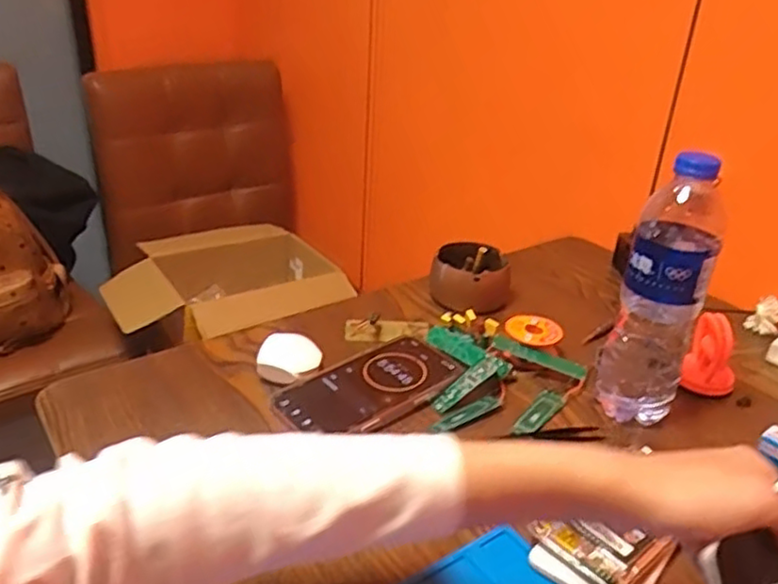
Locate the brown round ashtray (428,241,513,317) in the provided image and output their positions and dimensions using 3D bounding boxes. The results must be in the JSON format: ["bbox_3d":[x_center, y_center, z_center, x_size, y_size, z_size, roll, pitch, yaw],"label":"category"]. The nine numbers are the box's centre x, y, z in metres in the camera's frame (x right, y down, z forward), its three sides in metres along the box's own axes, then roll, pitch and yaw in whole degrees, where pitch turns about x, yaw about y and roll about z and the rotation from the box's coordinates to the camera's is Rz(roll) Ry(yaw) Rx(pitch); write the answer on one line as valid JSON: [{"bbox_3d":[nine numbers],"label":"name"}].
[{"bbox_3d":[0.093,-0.016,0.760,0.085,0.051,0.090,9,28,11],"label":"brown round ashtray"}]

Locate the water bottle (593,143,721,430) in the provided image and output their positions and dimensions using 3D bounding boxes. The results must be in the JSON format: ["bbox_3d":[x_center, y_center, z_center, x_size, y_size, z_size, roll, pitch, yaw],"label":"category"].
[{"bbox_3d":[0.219,0.004,0.547,0.059,0.226,0.058,12,29,16],"label":"water bottle"}]

